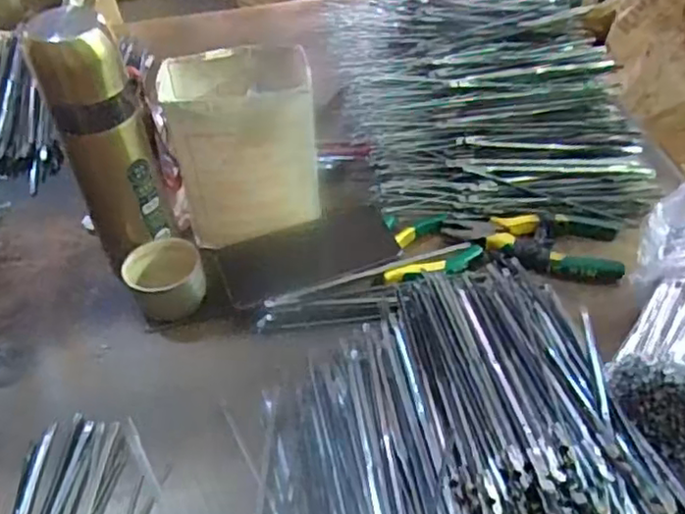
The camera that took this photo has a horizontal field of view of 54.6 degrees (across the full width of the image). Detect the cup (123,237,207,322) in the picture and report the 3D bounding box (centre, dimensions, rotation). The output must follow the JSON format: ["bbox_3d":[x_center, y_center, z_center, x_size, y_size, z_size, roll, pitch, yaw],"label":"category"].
[{"bbox_3d":[-0.151,0.023,0.573,0.064,0.046,0.060,-1,45,1],"label":"cup"}]

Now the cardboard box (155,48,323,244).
[{"bbox_3d":[-0.086,-0.100,0.587,0.122,0.135,0.095,-10,46,-7],"label":"cardboard box"}]

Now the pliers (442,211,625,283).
[{"bbox_3d":[0.168,-0.014,0.593,0.149,0.021,0.068,6,46,9],"label":"pliers"}]

